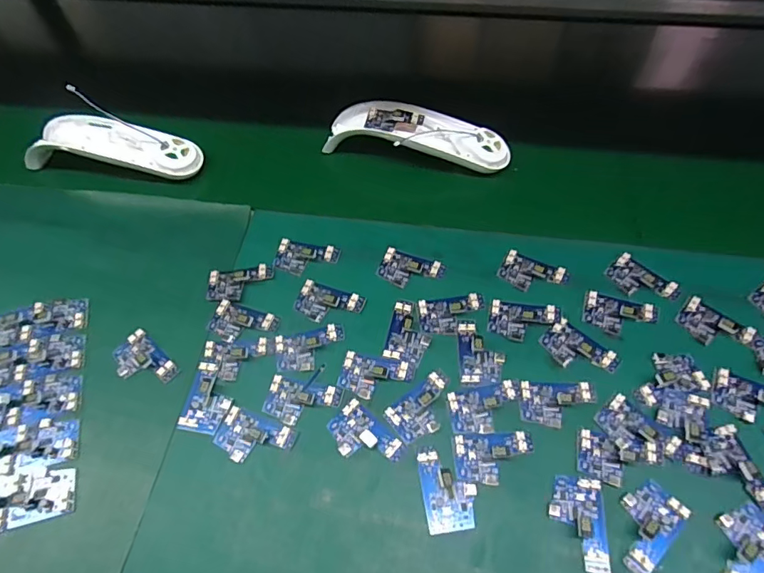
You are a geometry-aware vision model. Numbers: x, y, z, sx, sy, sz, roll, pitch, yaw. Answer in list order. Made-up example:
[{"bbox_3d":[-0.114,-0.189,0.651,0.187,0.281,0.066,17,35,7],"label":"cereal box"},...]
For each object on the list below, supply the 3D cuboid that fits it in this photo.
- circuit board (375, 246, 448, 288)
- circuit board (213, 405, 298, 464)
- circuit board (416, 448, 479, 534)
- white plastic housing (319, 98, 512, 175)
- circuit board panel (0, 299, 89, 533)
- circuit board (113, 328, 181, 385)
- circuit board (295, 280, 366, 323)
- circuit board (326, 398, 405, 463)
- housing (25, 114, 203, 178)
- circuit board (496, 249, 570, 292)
[{"bbox_3d":[0.026,-0.015,0.439,0.057,0.004,0.035,17,61,13],"label":"circuit board"},{"bbox_3d":[-0.099,0.117,0.367,0.058,0.004,0.036,17,61,13],"label":"circuit board"},{"bbox_3d":[0.047,0.142,0.342,0.037,0.011,0.057,-8,58,-2],"label":"circuit board"},{"bbox_3d":[0.037,-0.161,0.511,0.193,0.041,0.050,13,60,11],"label":"white plastic housing"},{"bbox_3d":[-0.291,0.095,0.388,0.090,0.013,0.184,-14,59,-5],"label":"circuit board panel"},{"bbox_3d":[-0.200,0.064,0.402,0.058,0.005,0.036,37,67,23],"label":"circuit board"},{"bbox_3d":[-0.047,0.016,0.425,0.058,0.004,0.035,17,61,13],"label":"circuit board"},{"bbox_3d":[-0.014,0.114,0.362,0.056,0.006,0.036,38,67,23],"label":"circuit board"},{"bbox_3d":[-0.295,-0.151,0.528,0.188,0.046,0.052,8,59,8],"label":"housing"},{"bbox_3d":[0.135,-0.011,0.429,0.057,0.010,0.034,23,62,16],"label":"circuit board"}]

